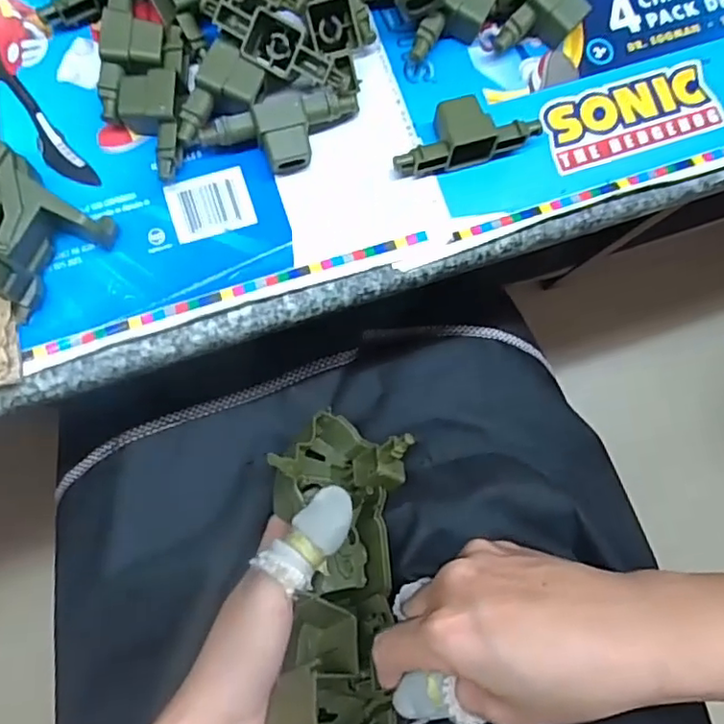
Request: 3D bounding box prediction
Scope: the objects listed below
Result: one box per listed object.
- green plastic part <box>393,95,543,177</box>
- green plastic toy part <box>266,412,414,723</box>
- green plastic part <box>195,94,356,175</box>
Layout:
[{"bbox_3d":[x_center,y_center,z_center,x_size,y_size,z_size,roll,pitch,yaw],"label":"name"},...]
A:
[{"bbox_3d":[0.044,-0.101,0.269,0.064,0.019,0.026,-11,85,-7],"label":"green plastic part"},{"bbox_3d":[-0.011,0.106,0.311,0.073,0.049,0.188,4,48,-6],"label":"green plastic toy part"},{"bbox_3d":[-0.033,-0.098,0.261,0.066,0.021,0.025,-21,86,-8],"label":"green plastic part"}]

